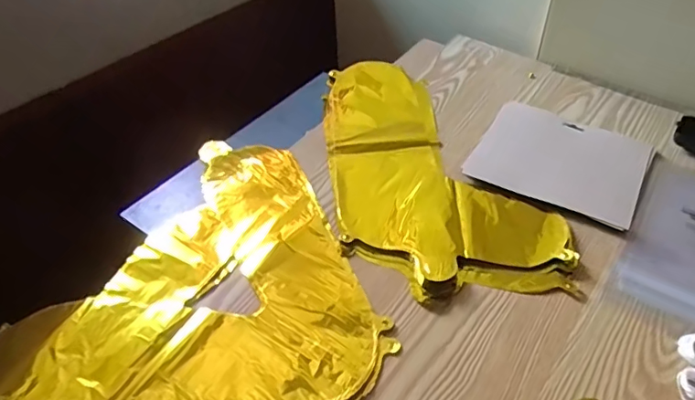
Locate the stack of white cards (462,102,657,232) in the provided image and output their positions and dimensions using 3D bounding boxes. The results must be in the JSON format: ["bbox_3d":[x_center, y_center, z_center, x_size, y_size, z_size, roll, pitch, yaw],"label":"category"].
[{"bbox_3d":[0.259,-0.051,0.642,0.190,0.007,0.152,23,50,23],"label":"stack of white cards"}]

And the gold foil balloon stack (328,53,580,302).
[{"bbox_3d":[0.098,-0.058,0.665,0.233,0.013,0.419,-6,45,-4],"label":"gold foil balloon stack"}]

